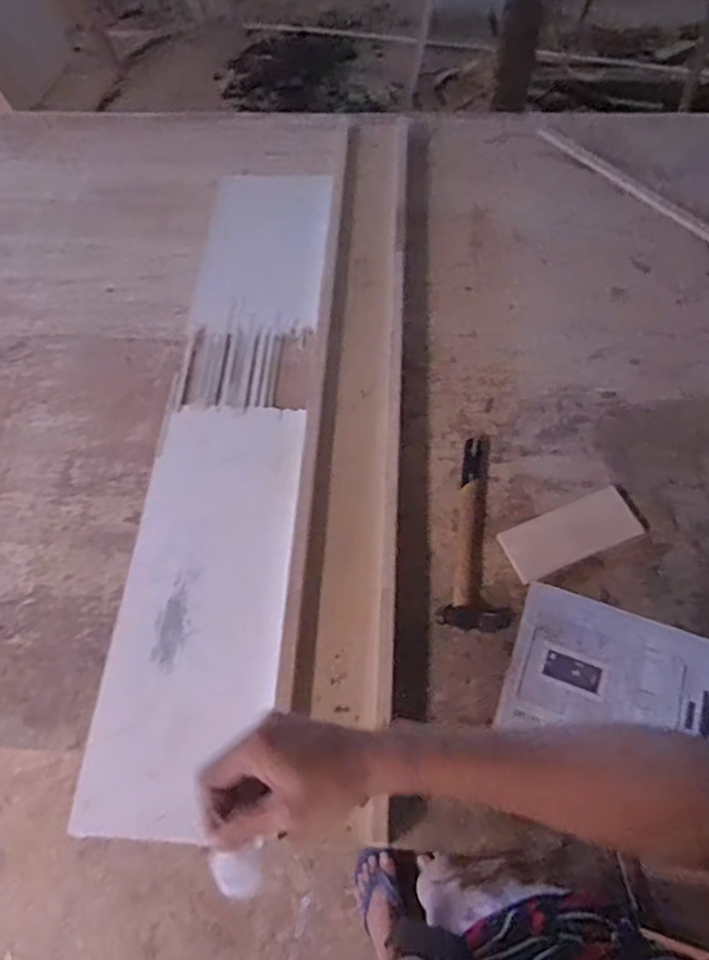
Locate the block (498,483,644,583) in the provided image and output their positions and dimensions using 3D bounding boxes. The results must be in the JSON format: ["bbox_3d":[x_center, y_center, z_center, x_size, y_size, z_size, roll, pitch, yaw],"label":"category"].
[{"bbox_3d":[0.287,0.069,0.821,0.181,0.010,0.079,-21,64,-7],"label":"block"}]

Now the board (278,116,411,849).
[{"bbox_3d":[0.004,-0.152,0.925,0.130,0.047,1.157,2,63,4],"label":"board"}]

